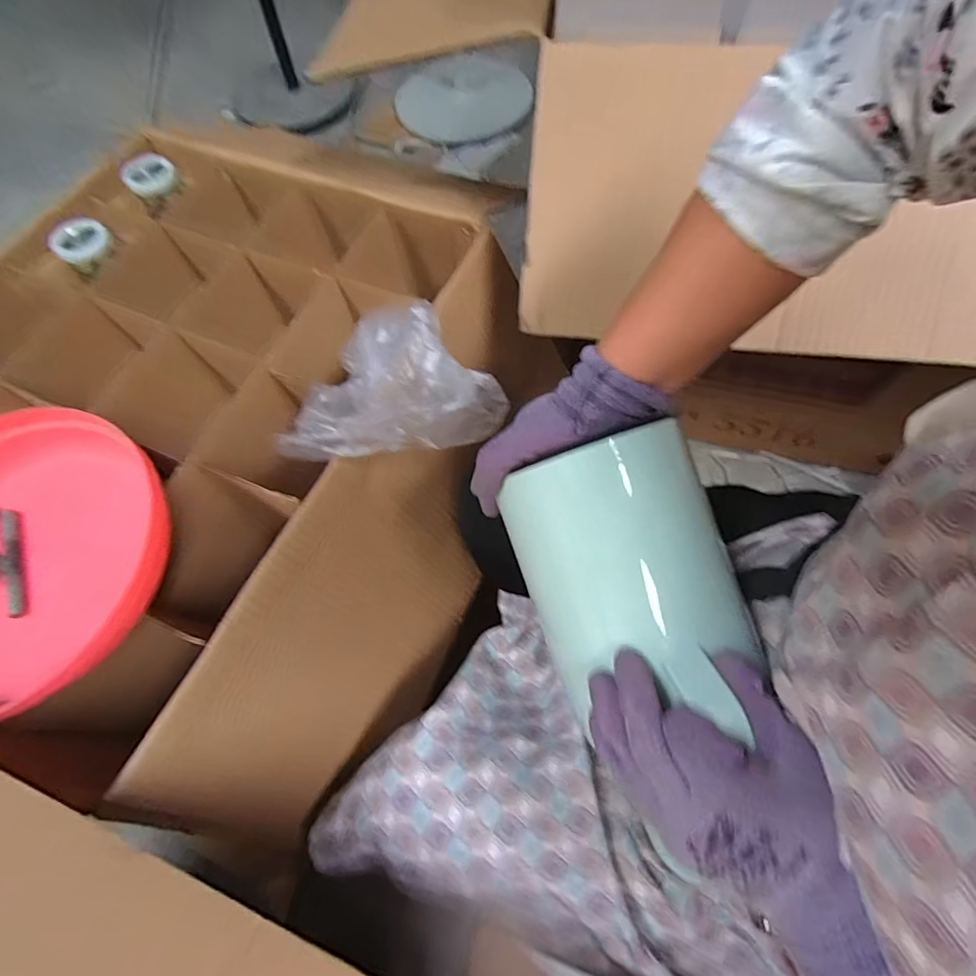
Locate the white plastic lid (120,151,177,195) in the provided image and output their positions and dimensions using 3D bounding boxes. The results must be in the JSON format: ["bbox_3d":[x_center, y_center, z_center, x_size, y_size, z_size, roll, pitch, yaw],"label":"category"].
[{"bbox_3d":[-0.415,-0.385,0.615,0.061,0.018,0.053,-22,89,-18],"label":"white plastic lid"}]

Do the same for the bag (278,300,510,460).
[{"bbox_3d":[-0.070,-0.096,0.459,0.168,0.069,0.179,8,65,7],"label":"bag"}]

